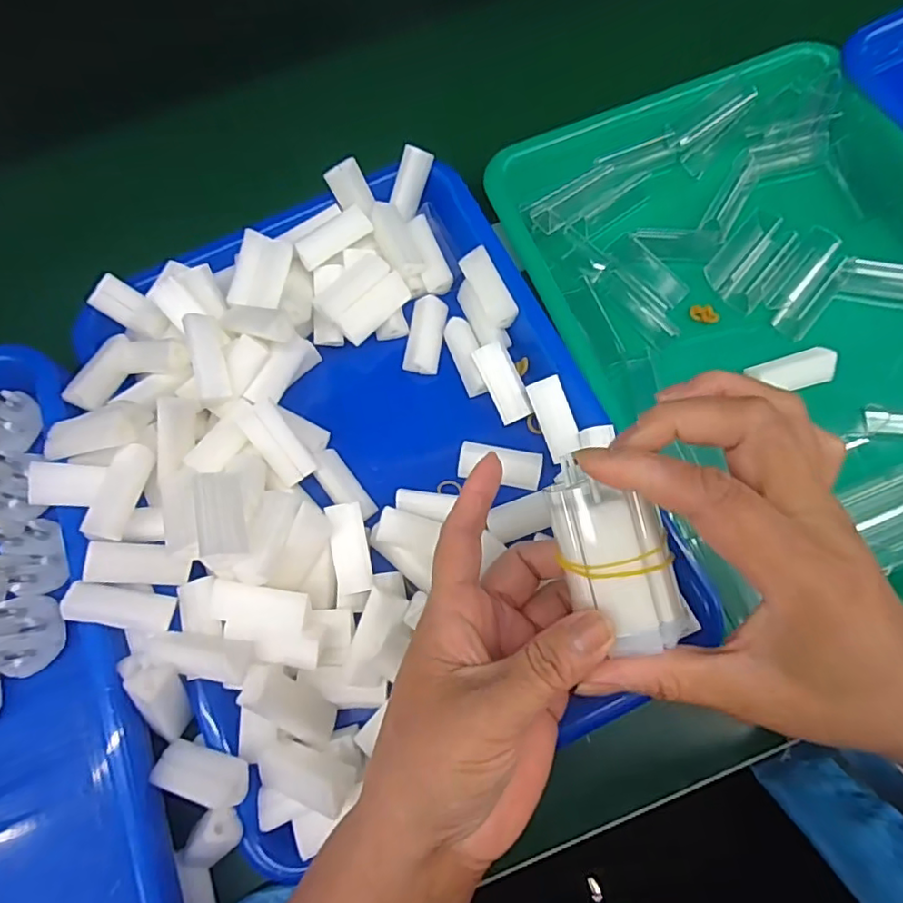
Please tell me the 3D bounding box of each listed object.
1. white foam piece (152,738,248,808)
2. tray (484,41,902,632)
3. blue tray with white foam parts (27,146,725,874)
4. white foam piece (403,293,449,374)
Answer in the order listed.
[{"bbox_3d":[-0.114,0.148,0.259,0.046,0.010,0.020,2,74,20],"label":"white foam piece"},{"bbox_3d":[0.195,-0.077,0.338,0.243,0.047,0.350,-28,75,-5],"label":"tray"},{"bbox_3d":[-0.057,0.009,0.301,0.271,0.058,0.319,-25,74,-5],"label":"blue tray with white foam parts"},{"bbox_3d":[-0.016,-0.070,0.338,0.021,0.011,0.046,7,74,5],"label":"white foam piece"}]

